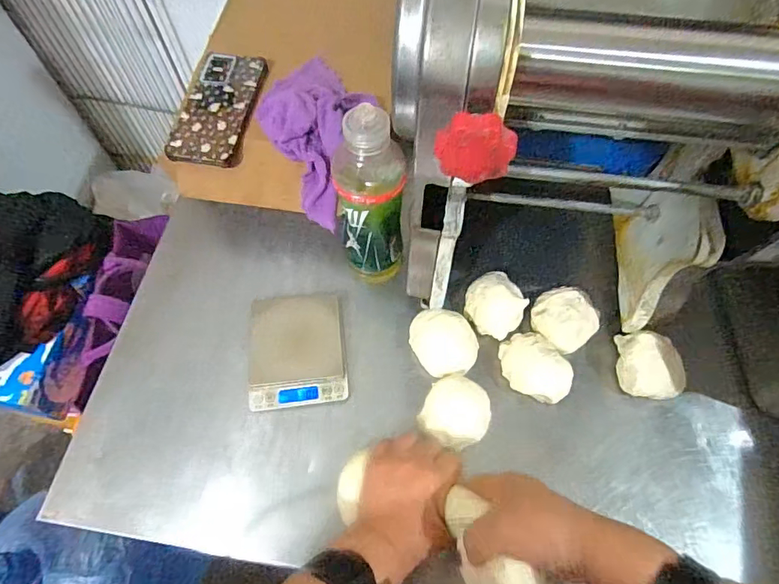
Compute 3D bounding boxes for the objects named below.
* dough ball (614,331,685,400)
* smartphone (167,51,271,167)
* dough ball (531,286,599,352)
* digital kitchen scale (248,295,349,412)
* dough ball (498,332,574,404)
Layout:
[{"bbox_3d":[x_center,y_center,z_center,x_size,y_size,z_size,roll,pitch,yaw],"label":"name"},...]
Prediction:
[{"bbox_3d":[0.274,0.080,0.516,0.057,0.048,0.068,3,63,2],"label":"dough ball"},{"bbox_3d":[-0.205,-0.224,0.584,0.080,0.011,0.166,10,68,-4],"label":"smartphone"},{"bbox_3d":[0.195,0.031,0.547,0.068,0.037,0.069,0,63,0],"label":"dough ball"},{"bbox_3d":[-0.101,0.064,0.533,0.100,0.023,0.122,-7,63,-4],"label":"digital kitchen scale"},{"bbox_3d":[0.155,0.082,0.519,0.065,0.038,0.078,-28,66,-14],"label":"dough ball"}]

